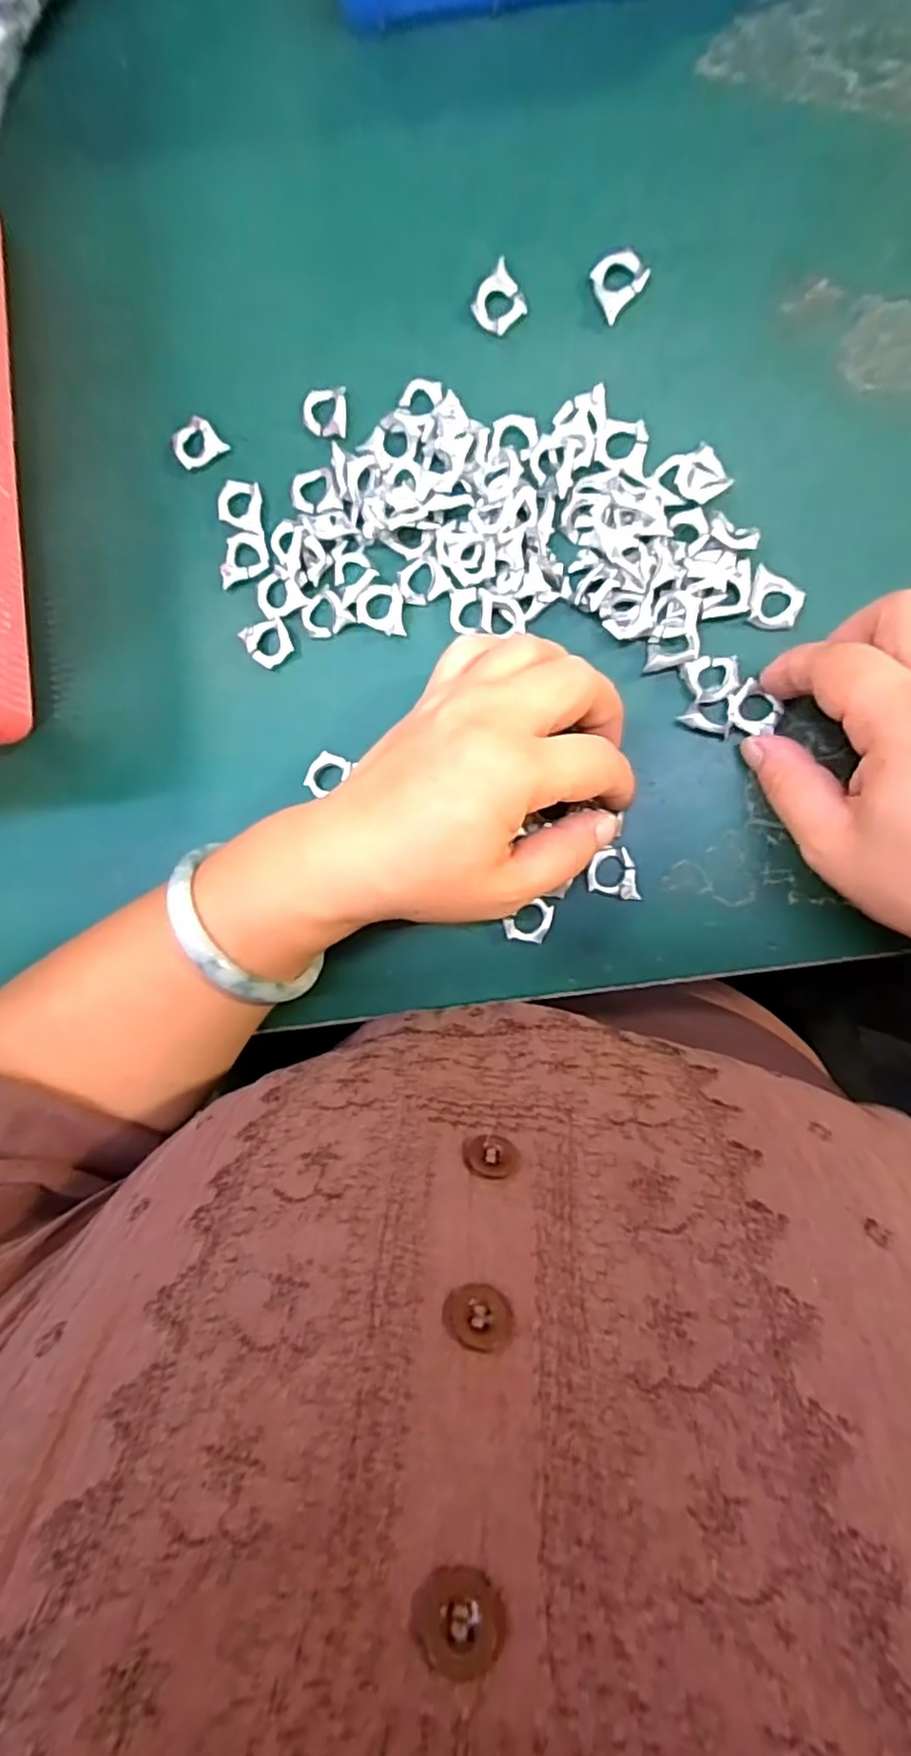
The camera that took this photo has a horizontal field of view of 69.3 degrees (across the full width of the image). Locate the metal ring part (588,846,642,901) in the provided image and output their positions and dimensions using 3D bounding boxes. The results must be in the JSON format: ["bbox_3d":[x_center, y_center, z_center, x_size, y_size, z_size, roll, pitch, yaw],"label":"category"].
[{"bbox_3d":[0.066,-0.002,0.269,0.021,0.005,0.019,12,95,8],"label":"metal ring part"}]

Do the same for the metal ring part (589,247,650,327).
[{"bbox_3d":[0.064,-0.237,0.260,0.024,0.004,0.021,-40,86,9],"label":"metal ring part"}]

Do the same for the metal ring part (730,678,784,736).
[{"bbox_3d":[0.116,-0.065,0.255,0.020,0.005,0.016,41,98,5],"label":"metal ring part"}]

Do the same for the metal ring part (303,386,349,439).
[{"bbox_3d":[-0.056,-0.198,0.281,0.019,0.006,0.020,-1,93,9],"label":"metal ring part"}]

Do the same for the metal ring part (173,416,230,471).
[{"bbox_3d":[-0.115,-0.192,0.291,0.020,0.004,0.018,-36,87,9],"label":"metal ring part"}]

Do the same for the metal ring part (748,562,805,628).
[{"bbox_3d":[0.123,-0.107,0.254,0.021,0.004,0.020,24,96,7],"label":"metal ring part"}]

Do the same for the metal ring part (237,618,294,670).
[{"bbox_3d":[-0.082,-0.103,0.290,0.019,0.005,0.020,-22,89,10],"label":"metal ring part"}]

